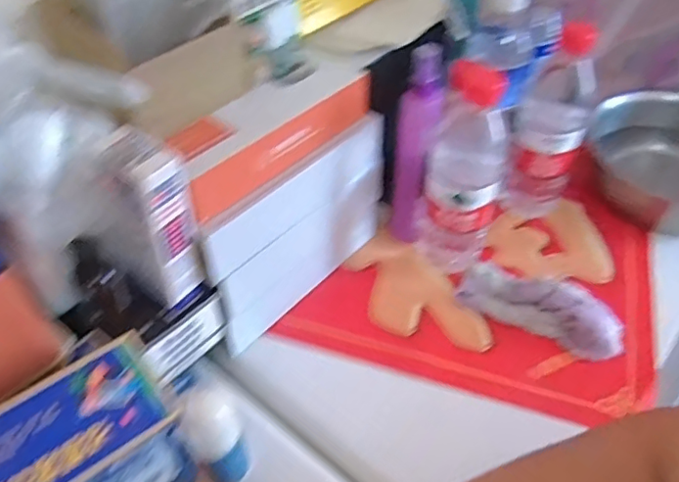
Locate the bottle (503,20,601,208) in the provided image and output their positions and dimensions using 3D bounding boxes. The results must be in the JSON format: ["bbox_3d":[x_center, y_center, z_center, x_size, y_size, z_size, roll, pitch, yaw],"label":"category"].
[{"bbox_3d":[0.213,-0.115,0.579,0.069,0.202,0.061,13,48,14],"label":"bottle"}]

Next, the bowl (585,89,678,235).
[{"bbox_3d":[0.375,-0.085,0.631,0.188,0.065,0.188,-1,46,1],"label":"bowl"}]

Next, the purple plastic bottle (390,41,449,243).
[{"bbox_3d":[0.074,-0.080,0.544,0.039,0.210,0.032,0,46,2],"label":"purple plastic bottle"}]

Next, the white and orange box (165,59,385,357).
[{"bbox_3d":[-0.048,-0.032,0.512,0.073,0.194,0.198,31,54,27],"label":"white and orange box"}]

